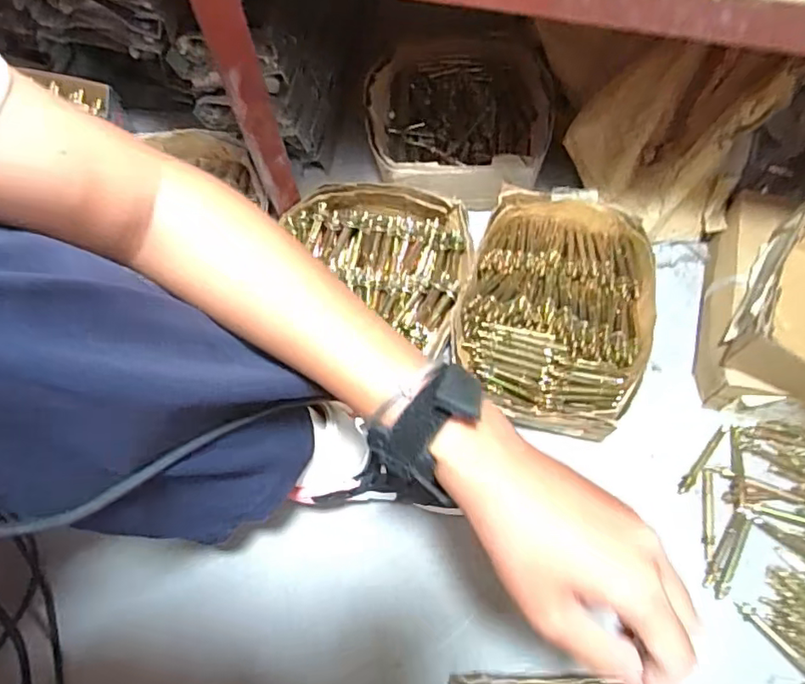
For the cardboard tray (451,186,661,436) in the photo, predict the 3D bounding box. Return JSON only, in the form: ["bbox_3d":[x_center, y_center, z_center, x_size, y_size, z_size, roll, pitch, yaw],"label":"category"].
[{"bbox_3d":[0.146,-0.025,0.550,0.168,0.064,0.230,16,69,8],"label":"cardboard tray"}]

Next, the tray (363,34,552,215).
[{"bbox_3d":[0.060,-0.244,0.635,0.204,0.077,0.186,7,68,5],"label":"tray"}]

